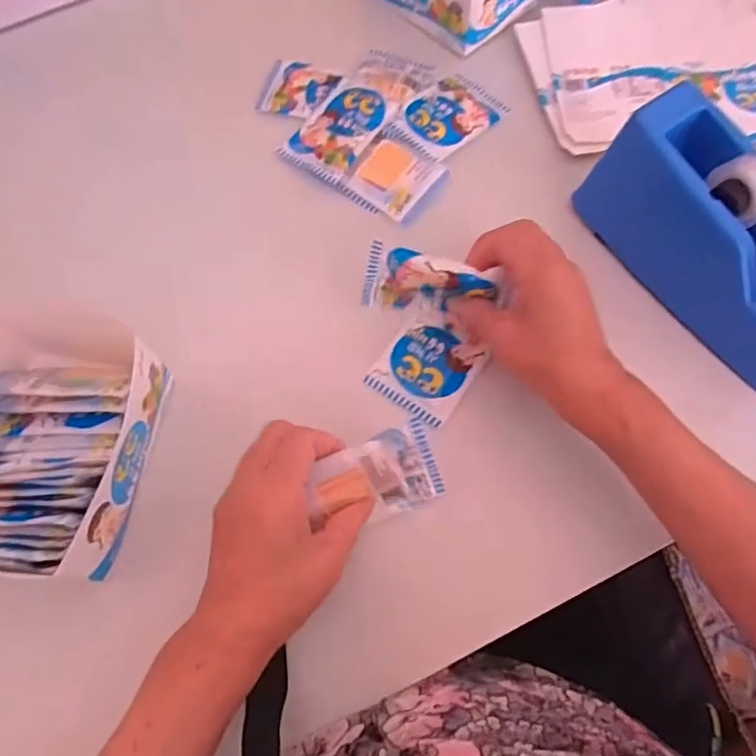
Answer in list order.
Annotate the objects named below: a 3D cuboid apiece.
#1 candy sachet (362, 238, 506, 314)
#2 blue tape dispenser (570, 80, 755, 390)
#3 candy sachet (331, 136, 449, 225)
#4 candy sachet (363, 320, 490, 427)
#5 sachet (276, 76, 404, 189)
[{"bbox_3d":[0.036,-0.062,0.391,0.090,0.059,0.012,10,68,3],"label":"candy sachet"},{"bbox_3d":[0.235,-0.097,0.398,0.074,0.088,0.195,-36,73,-14],"label":"blue tape dispenser"},{"bbox_3d":[0.013,-0.162,0.472,0.062,0.015,0.063,36,72,13],"label":"candy sachet"},{"bbox_3d":[0.035,-0.007,0.414,0.063,0.008,0.067,33,71,12],"label":"candy sachet"},{"bbox_3d":[-0.028,-0.213,0.483,0.066,0.015,0.105,31,71,11],"label":"sachet"}]

